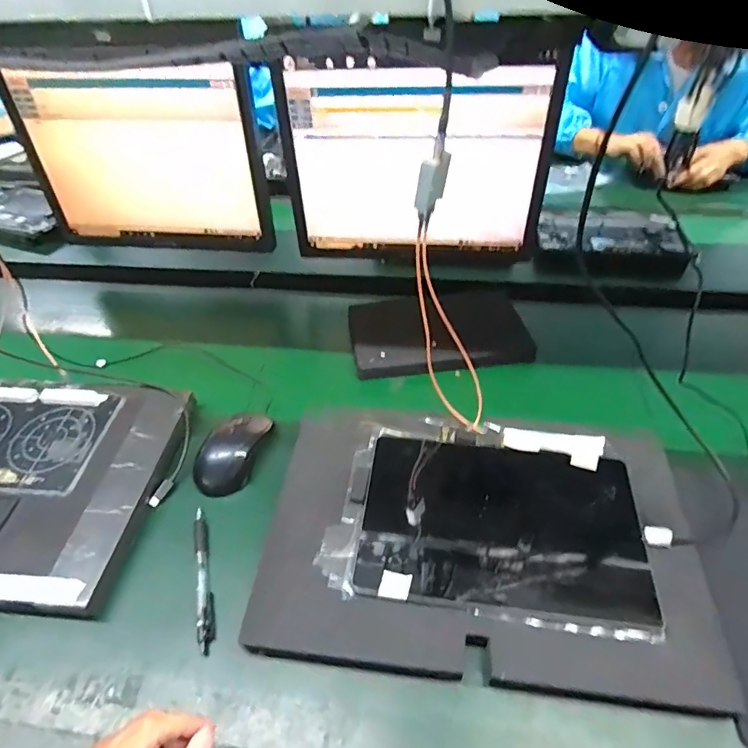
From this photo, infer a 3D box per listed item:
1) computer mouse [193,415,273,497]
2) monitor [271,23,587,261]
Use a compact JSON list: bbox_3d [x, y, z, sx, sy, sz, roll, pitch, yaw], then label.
[{"bbox_3d":[-0.159,0.085,0.565,0.059,0.040,0.107,18,47,21],"label":"computer mouse"},{"bbox_3d":[0.060,-0.301,0.696,0.358,0.298,0.065,5,44,8],"label":"monitor"}]

